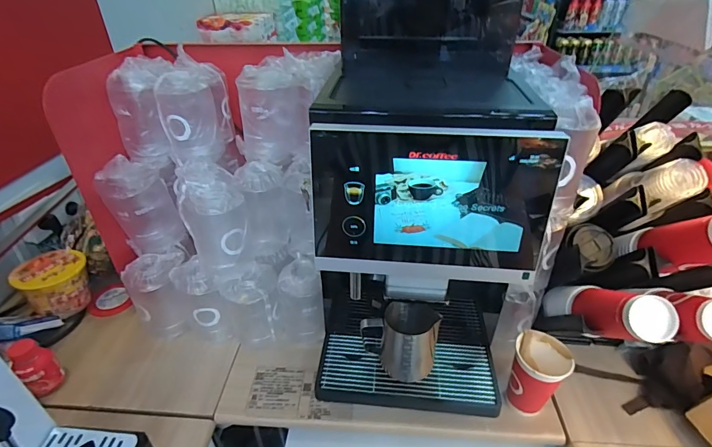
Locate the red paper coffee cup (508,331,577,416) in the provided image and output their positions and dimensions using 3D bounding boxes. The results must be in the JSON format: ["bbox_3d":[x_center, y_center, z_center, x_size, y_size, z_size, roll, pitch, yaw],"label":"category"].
[{"bbox_3d":[0.303,0.258,0.653,0.080,0.126,0.082,-1,34,0],"label":"red paper coffee cup"}]

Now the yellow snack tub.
[{"bbox_3d":[-0.661,0.136,0.861,0.118,0.113,0.125,-1,34,0],"label":"yellow snack tub"}]

